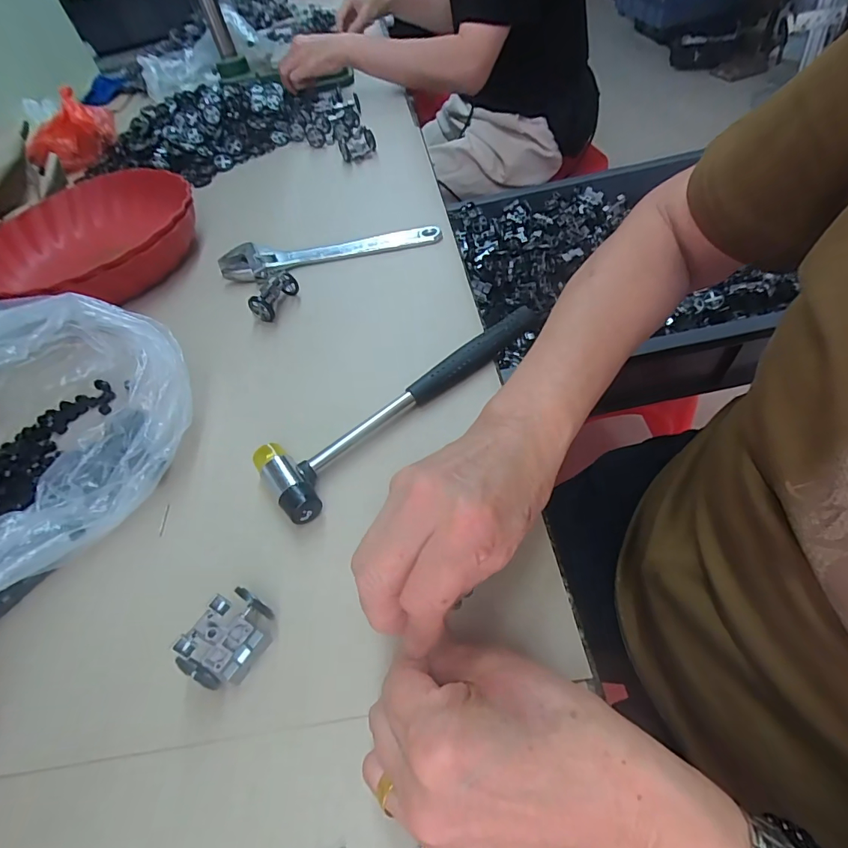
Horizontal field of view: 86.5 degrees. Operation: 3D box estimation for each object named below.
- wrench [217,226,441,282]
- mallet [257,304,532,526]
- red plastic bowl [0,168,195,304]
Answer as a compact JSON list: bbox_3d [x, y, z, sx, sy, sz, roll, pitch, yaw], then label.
[{"bbox_3d":[-0.104,-0.189,0.498,0.242,0.023,0.047,-10,52,2],"label":"wrench"},{"bbox_3d":[-0.011,-0.020,0.351,0.243,0.033,0.061,-38,56,-19],"label":"mallet"},{"bbox_3d":[-0.380,-0.217,0.535,0.221,0.065,0.235,-25,53,-10],"label":"red plastic bowl"}]

